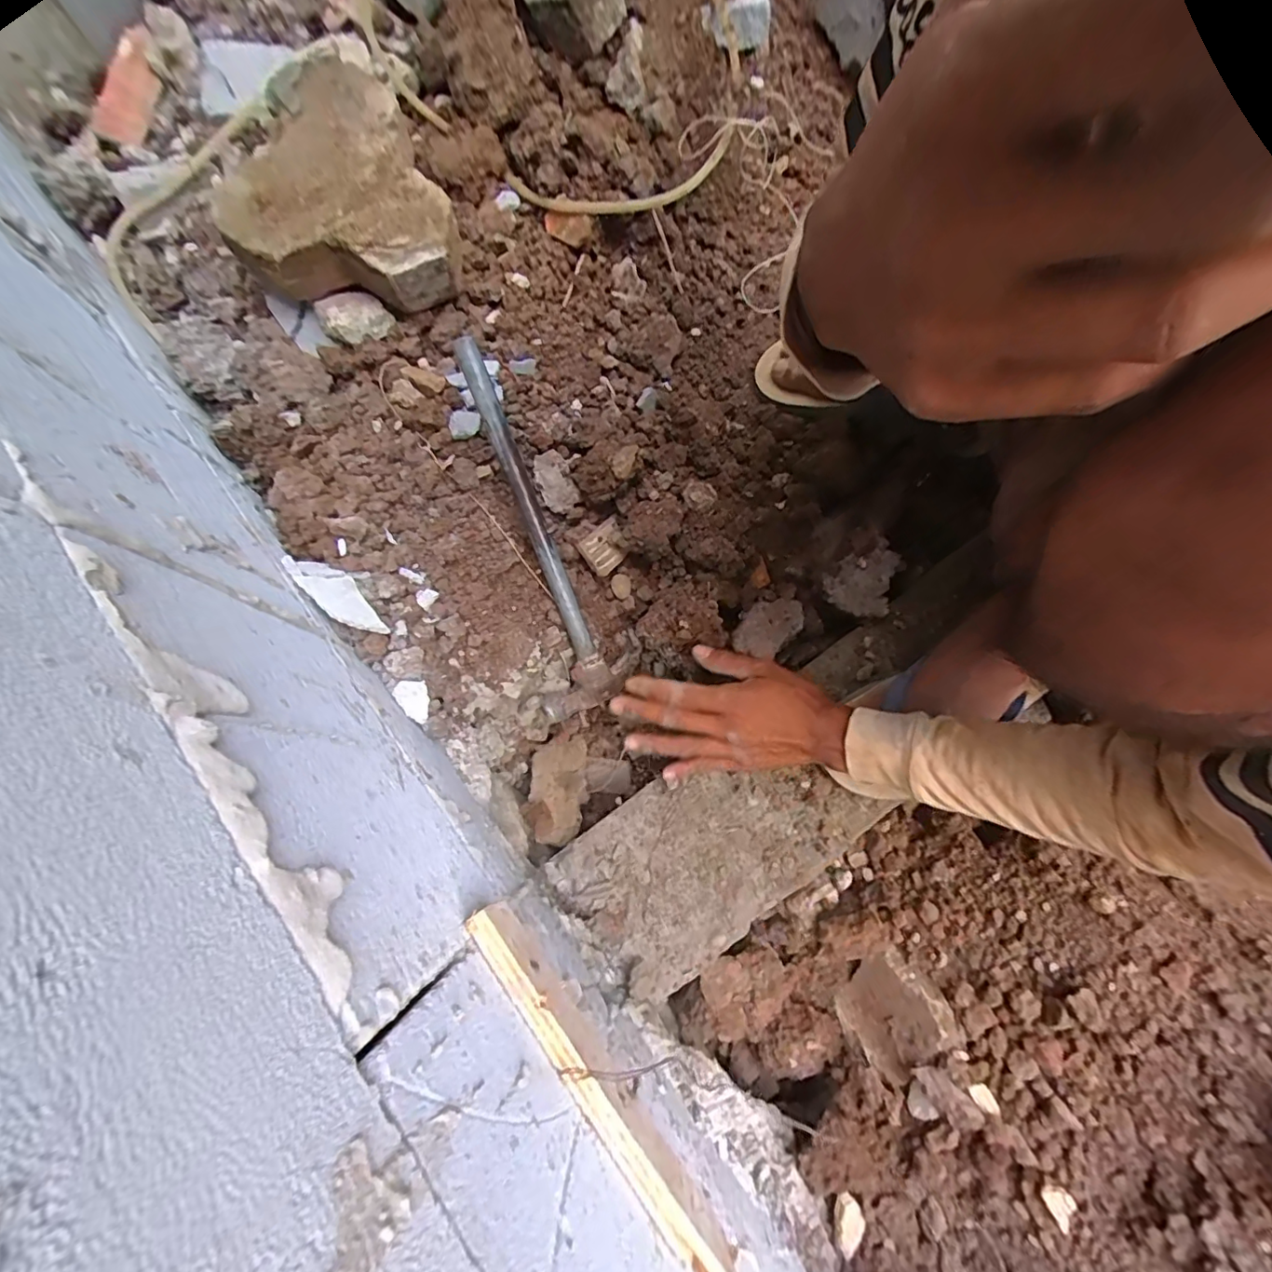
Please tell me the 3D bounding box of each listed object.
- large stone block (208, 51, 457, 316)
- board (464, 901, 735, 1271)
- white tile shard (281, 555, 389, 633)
[{"bbox_3d":[-0.279,-0.392,0.514,0.186,0.110,0.192,-29,77,-8],"label":"large stone block"},{"bbox_3d":[-0.021,0.219,0.274,0.019,0.036,0.190,-39,78,-10],"label":"board"},{"bbox_3d":[-0.238,-0.034,0.436,0.102,0.008,0.032,37,55,10],"label":"white tile shard"}]

